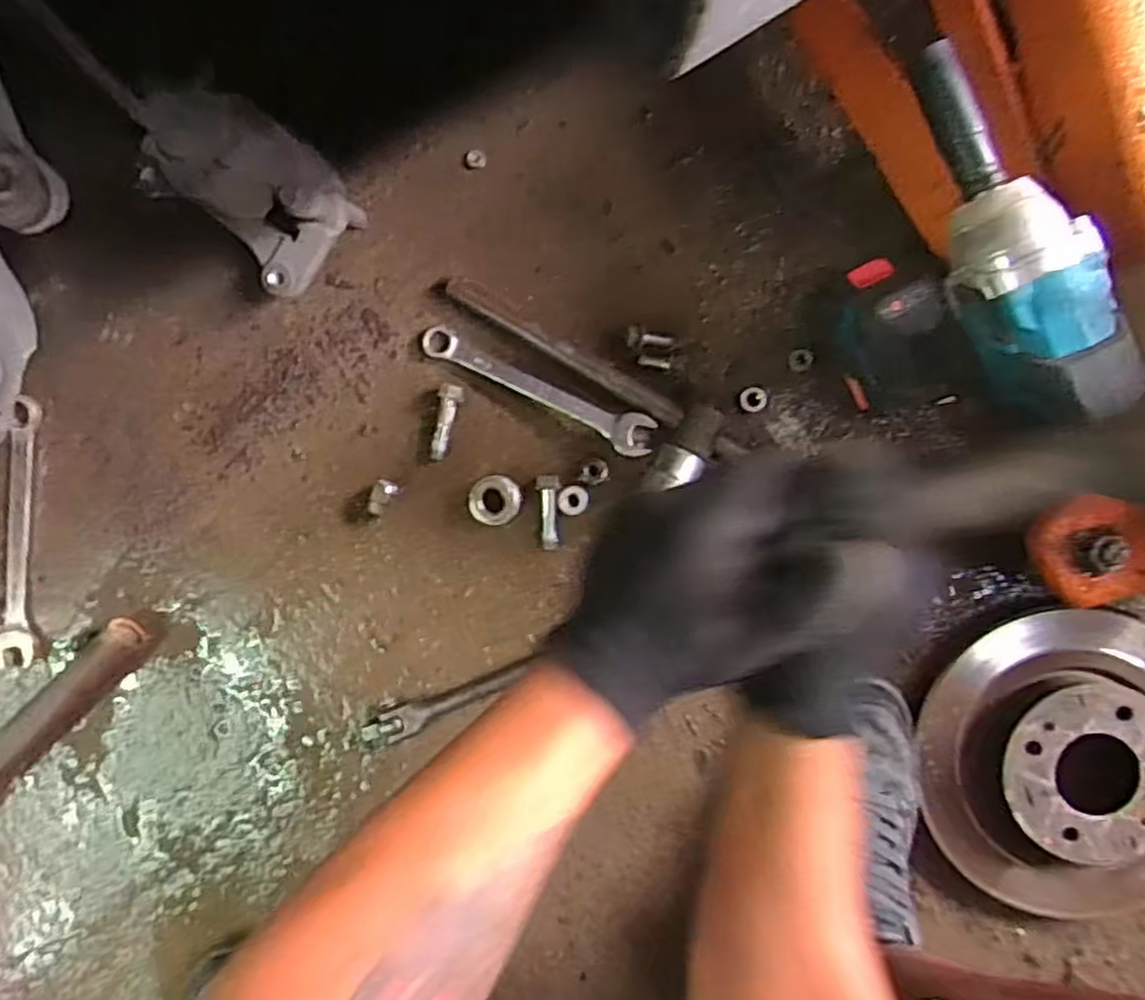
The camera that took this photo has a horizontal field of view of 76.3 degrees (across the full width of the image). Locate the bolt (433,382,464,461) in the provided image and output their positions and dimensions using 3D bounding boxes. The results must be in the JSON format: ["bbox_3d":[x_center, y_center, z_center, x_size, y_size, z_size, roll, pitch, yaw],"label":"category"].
[{"bbox_3d":[-0.103,-0.064,0.600,0.020,0.015,0.063,10,92,2],"label":"bolt"}]

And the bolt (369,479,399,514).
[{"bbox_3d":[-0.157,-0.002,0.604,0.015,0.016,0.028,19,93,1],"label":"bolt"}]

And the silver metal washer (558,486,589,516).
[{"bbox_3d":[0.001,0.001,0.603,0.024,0.005,0.025,0,92,2],"label":"silver metal washer"}]

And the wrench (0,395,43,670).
[{"bbox_3d":[-0.471,0.028,0.620,0.030,0.008,0.227,3,92,2],"label":"wrench"}]

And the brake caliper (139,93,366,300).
[{"bbox_3d":[-0.236,-0.230,0.529,0.124,0.105,0.099,45,93,1],"label":"brake caliper"}]

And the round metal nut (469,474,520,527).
[{"bbox_3d":[-0.064,0.001,0.600,0.042,0.015,0.040,-7,91,3],"label":"round metal nut"}]

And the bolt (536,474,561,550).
[{"bbox_3d":[-0.020,0.010,0.607,0.019,0.013,0.062,-2,91,3],"label":"bolt"}]

